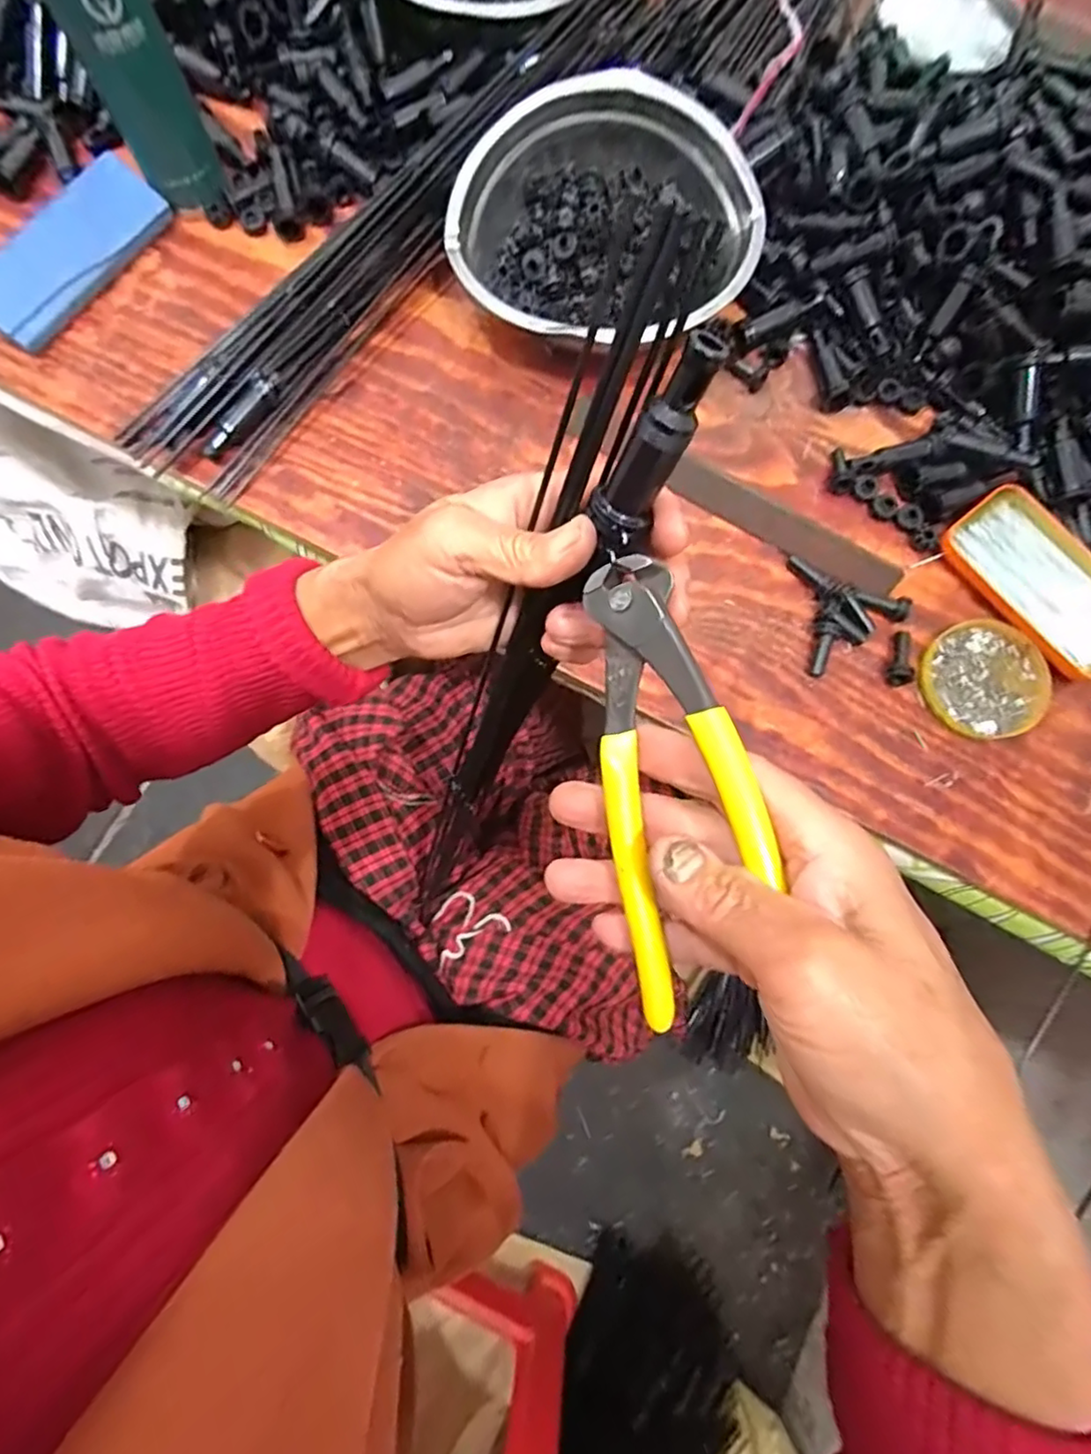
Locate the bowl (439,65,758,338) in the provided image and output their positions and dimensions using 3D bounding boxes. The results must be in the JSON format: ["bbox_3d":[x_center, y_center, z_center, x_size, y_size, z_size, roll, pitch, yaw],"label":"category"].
[{"bbox_3d":[0.049,-0.373,0.458,0.213,0.078,0.169,20,80,3],"label":"bowl"}]

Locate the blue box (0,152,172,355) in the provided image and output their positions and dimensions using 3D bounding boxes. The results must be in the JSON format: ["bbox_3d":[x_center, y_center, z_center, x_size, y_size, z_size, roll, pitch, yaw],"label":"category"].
[{"bbox_3d":[-0.364,-0.361,0.475,0.061,0.029,0.160,34,79,6],"label":"blue box"}]

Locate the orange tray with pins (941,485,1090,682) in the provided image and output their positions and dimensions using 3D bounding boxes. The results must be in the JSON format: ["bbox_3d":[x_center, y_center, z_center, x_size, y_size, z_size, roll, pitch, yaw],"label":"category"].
[{"bbox_3d":[0.362,-0.106,0.444,0.086,0.014,0.144,-38,81,-9],"label":"orange tray with pins"}]

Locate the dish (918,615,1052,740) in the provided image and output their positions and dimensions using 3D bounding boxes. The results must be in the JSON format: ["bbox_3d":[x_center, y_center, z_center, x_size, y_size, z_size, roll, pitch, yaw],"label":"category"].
[{"bbox_3d":[0.309,-0.034,0.432,0.087,0.007,0.081,0,78,-1],"label":"dish"}]

